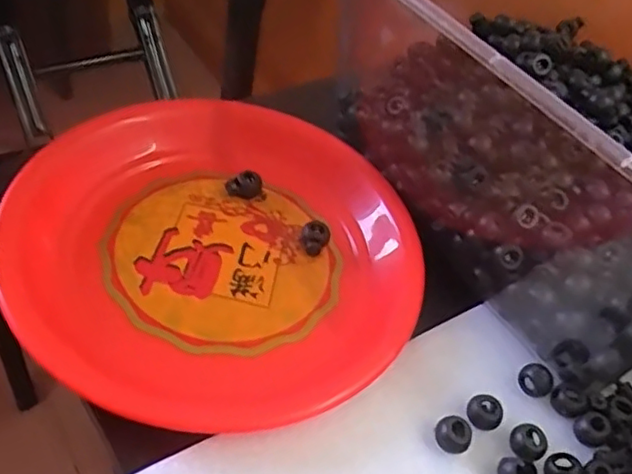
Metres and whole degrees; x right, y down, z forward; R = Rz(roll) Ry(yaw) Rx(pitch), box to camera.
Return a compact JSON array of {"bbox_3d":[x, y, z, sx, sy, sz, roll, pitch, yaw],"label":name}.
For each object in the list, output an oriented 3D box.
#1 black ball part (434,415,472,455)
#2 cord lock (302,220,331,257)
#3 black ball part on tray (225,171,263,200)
[{"bbox_3d":[0.067,0.096,0.303,0.016,0.011,0.015,16,47,0],"label":"black ball part"},{"bbox_3d":[0.000,0.001,0.378,0.017,0.013,0.019,11,48,-5],"label":"cord lock"},{"bbox_3d":[-0.045,-0.032,0.395,0.022,0.014,0.012,-11,53,-22],"label":"black ball part on tray"}]

